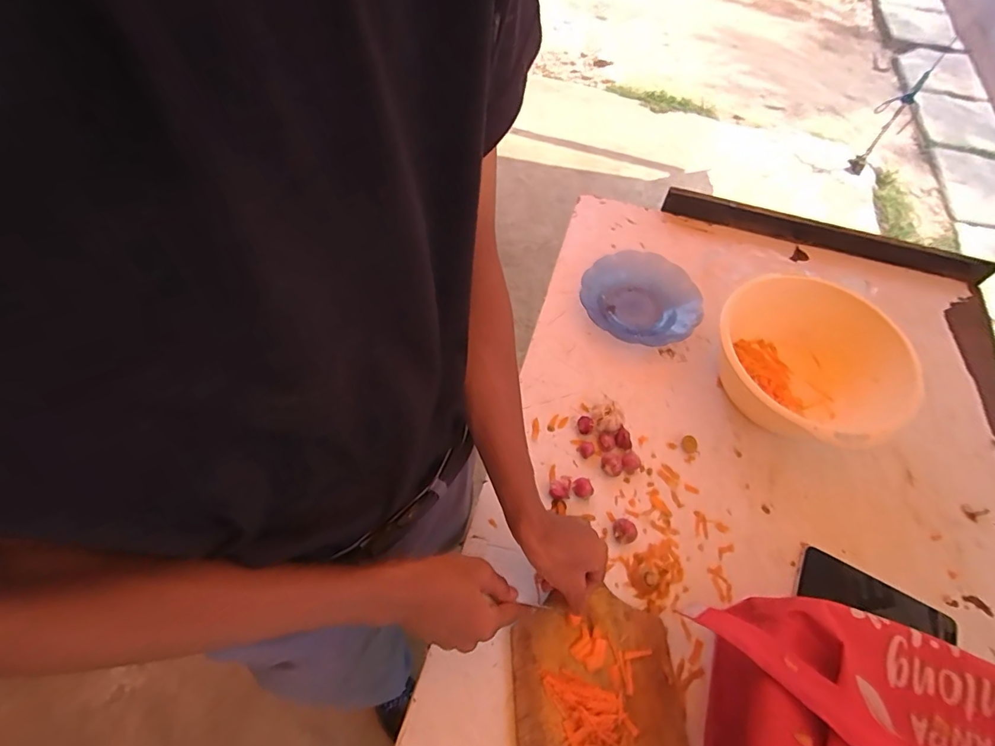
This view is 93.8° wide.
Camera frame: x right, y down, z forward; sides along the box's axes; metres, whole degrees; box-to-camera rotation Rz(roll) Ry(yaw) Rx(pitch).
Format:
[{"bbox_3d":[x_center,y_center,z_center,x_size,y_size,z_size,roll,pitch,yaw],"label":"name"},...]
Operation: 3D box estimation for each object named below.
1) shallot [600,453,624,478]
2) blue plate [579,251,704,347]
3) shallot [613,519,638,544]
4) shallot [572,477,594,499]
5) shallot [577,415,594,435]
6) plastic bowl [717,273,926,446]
[{"bbox_3d":[0.146,0.117,0.591,0.029,0.019,0.025,33,61,16],"label":"shallot"},{"bbox_3d":[0.222,-0.116,0.733,0.179,0.039,0.189,2,57,-3],"label":"blue plate"},{"bbox_3d":[0.150,0.188,0.552,0.026,0.018,0.026,2,57,-3],"label":"shallot"},{"bbox_3d":[0.105,0.143,0.575,0.022,0.015,0.025,-27,63,-20],"label":"shallot"},{"bbox_3d":[0.117,0.069,0.620,0.017,0.019,0.024,-10,59,-10],"label":"shallot"},{"bbox_3d":[0.405,-0.013,0.642,0.233,0.102,0.251,2,57,-3],"label":"plastic bowl"}]

